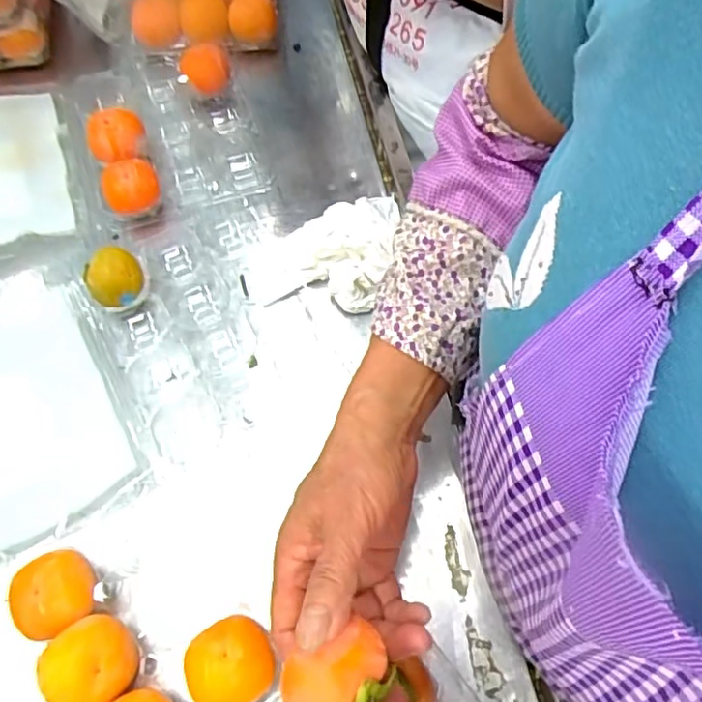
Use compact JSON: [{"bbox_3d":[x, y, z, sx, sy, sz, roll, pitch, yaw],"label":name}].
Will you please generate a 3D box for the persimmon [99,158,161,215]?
[{"bbox_3d":[-0.213,-0.160,0.578,0.053,0.037,0.054,-21,63,-10],"label":"persimmon"}]

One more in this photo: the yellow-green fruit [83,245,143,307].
[{"bbox_3d":[-0.205,-0.062,0.523,0.049,0.042,0.043,-29,64,-13],"label":"yellow-green fruit"}]

